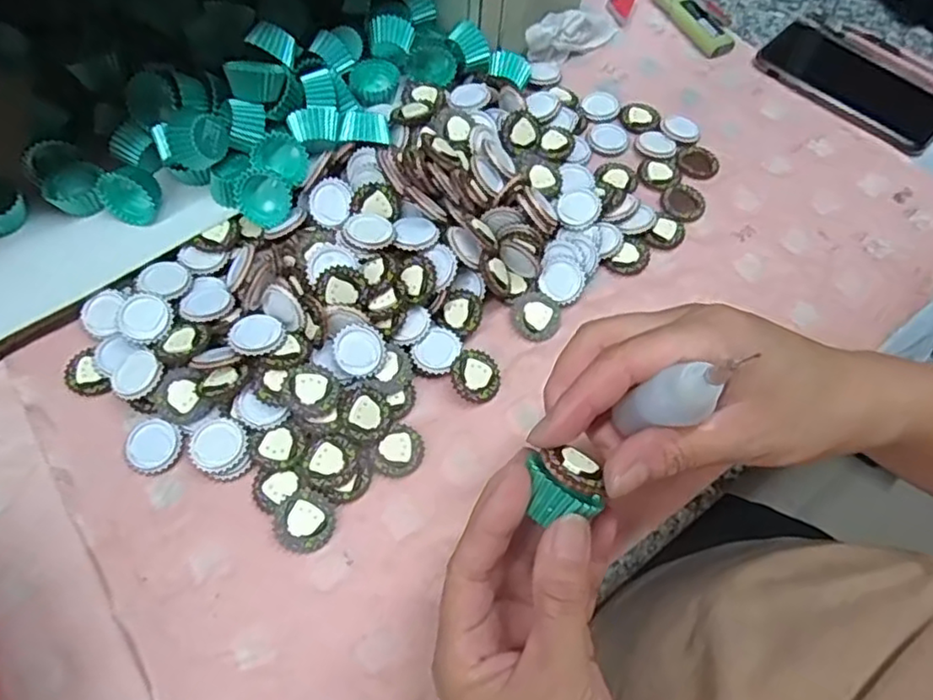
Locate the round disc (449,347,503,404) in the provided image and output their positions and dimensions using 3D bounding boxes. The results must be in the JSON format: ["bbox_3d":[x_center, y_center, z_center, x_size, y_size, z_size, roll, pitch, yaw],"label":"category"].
[{"bbox_3d":[0.006,0.014,0.352,0.028,0.004,0.028,29,69,-12],"label":"round disc"}]

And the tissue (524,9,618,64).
[{"bbox_3d":[0.080,-0.235,0.478,0.086,0.034,0.016,-29,67,-18],"label":"tissue"}]

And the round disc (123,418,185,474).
[{"bbox_3d":[-0.162,0.049,0.332,0.028,0.006,0.027,2,61,-3],"label":"round disc"}]

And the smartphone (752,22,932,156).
[{"bbox_3d":[0.294,-0.203,0.489,0.136,0.007,0.078,37,65,15],"label":"smartphone"}]

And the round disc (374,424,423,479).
[{"bbox_3d":[-0.035,0.052,0.335,0.024,0.006,0.027,23,62,9],"label":"round disc"}]

